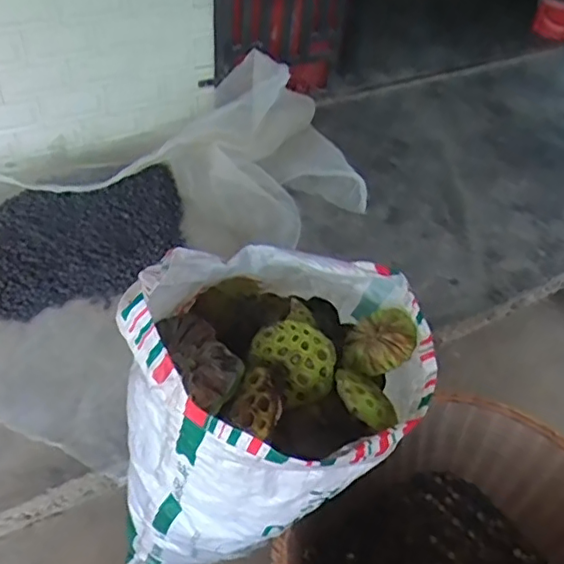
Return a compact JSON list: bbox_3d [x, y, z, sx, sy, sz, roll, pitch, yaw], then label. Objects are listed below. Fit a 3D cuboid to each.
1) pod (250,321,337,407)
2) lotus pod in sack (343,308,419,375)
[{"bbox_3d":[0.017,0.100,0.746,0.094,0.055,0.116,-31,56,-30],"label":"pod"},{"bbox_3d":[0.134,0.087,0.787,0.090,0.053,0.099,-14,50,17],"label":"lotus pod in sack"}]

